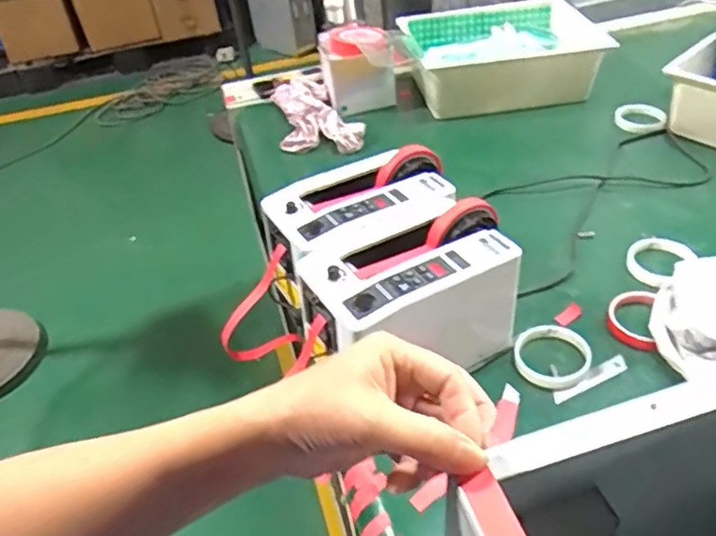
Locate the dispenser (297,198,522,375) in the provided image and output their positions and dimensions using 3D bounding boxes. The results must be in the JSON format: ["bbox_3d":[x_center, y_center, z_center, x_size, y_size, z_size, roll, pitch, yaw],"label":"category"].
[{"bbox_3d":[0.065,0.036,0.707,0.234,0.151,0.140,-23,43,-18],"label":"dispenser"}]

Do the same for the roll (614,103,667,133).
[{"bbox_3d":[0.520,-0.278,1.138,0.087,0.011,0.099,9,43,18],"label":"roll"}]

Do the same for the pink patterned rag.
[{"bbox_3d":[-0.084,-0.305,1.214,0.151,0.049,0.247,-11,41,-5],"label":"pink patterned rag"}]

